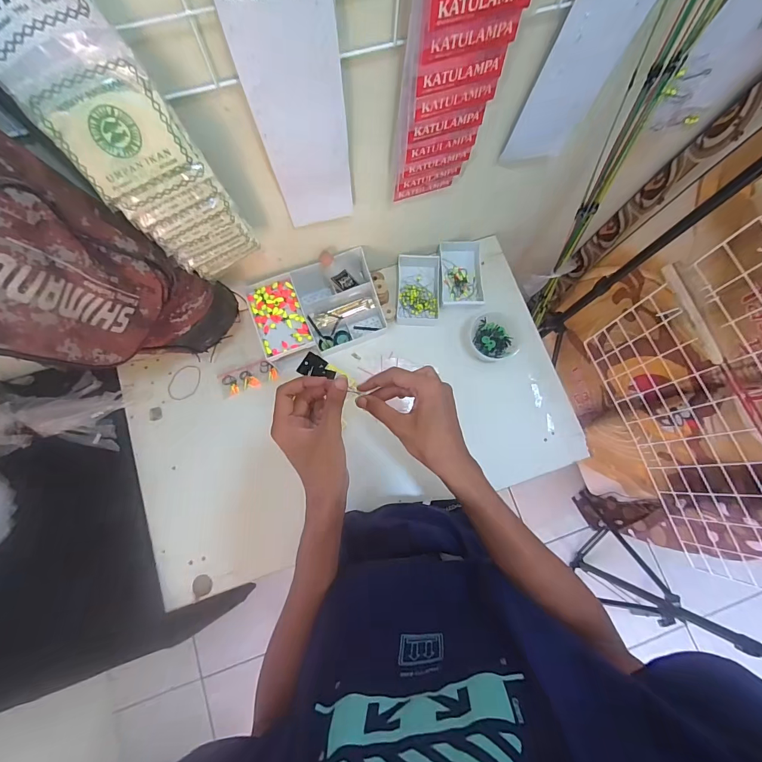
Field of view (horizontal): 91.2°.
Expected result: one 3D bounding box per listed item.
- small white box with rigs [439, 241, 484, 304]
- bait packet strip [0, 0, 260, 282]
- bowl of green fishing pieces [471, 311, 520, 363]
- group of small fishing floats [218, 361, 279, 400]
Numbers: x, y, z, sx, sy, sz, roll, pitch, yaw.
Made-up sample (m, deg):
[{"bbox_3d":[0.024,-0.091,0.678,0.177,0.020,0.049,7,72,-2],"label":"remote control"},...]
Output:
[{"bbox_3d":[0.164,-0.218,0.764,0.082,0.031,0.134,0,77,-1],"label":"small white box with rigs"},{"bbox_3d":[-0.230,-0.220,0.355,0.098,0.356,0.068,-32,80,-8],"label":"bait packet strip"},{"bbox_3d":[0.221,-0.085,0.733,0.085,0.032,0.091,0,77,-1],"label":"bowl of green fishing pieces"},{"bbox_3d":[-0.255,-0.007,0.723,0.112,0.014,0.048,-21,79,-6],"label":"group of small fishing floats"}]

